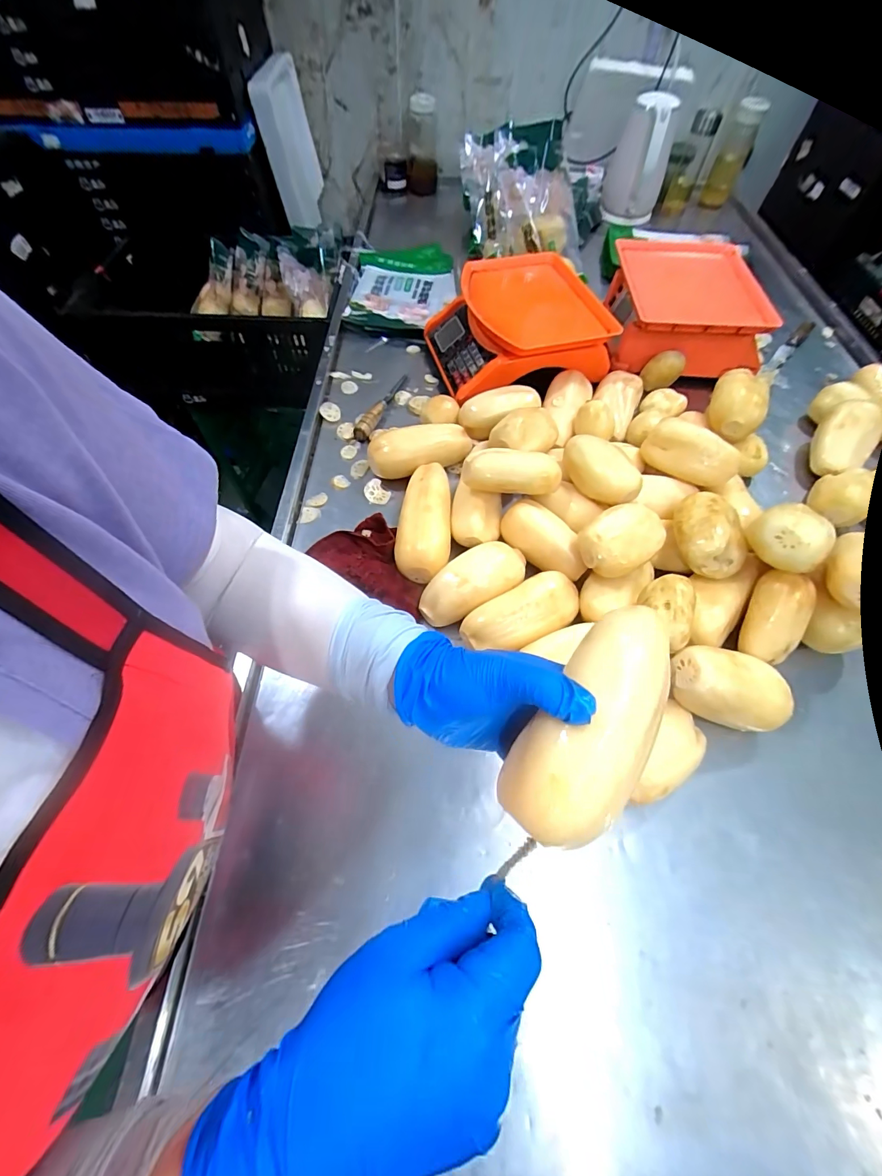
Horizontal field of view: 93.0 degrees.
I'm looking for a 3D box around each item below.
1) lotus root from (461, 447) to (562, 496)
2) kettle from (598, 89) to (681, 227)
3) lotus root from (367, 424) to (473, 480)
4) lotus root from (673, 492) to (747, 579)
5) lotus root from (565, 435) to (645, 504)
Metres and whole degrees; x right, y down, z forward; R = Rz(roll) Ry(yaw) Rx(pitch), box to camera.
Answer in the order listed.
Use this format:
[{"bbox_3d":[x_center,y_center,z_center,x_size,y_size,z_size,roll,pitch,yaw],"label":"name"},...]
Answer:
[{"bbox_3d":[0.095,-0.154,0.577,0.132,0.065,0.057,4,60,0],"label":"lotus root"},{"bbox_3d":[0.523,-1.129,1.110,0.146,0.220,0.188,17,61,8],"label":"kettle"},{"bbox_3d":[-0.031,-0.211,0.663,0.159,0.057,0.072,-13,61,-9],"label":"lotus root"},{"bbox_3d":[0.338,-0.073,0.533,0.079,0.054,0.114,20,61,9],"label":"lotus root"},{"bbox_3d":[0.221,-0.163,0.585,0.068,0.056,0.124,-27,64,-16],"label":"lotus root"}]

